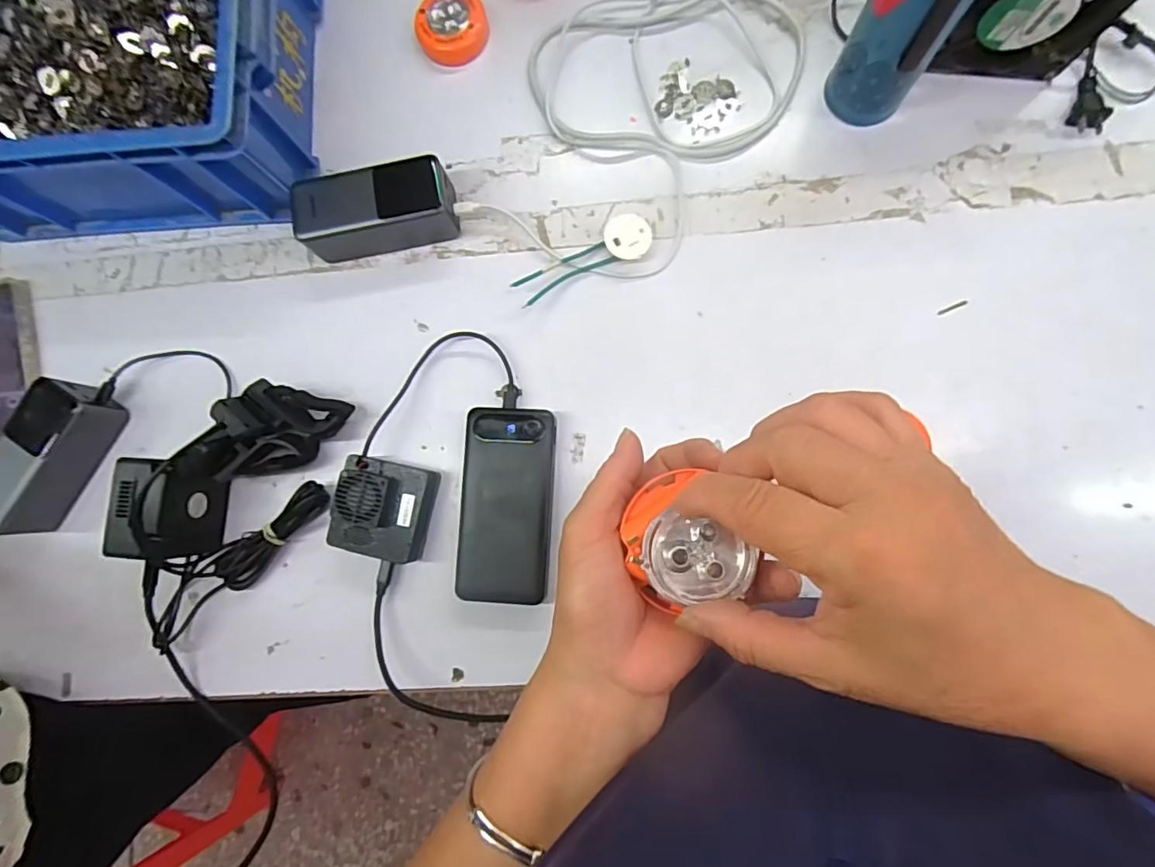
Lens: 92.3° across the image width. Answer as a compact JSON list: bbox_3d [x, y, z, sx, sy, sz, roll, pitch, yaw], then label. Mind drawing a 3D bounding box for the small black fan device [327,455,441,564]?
[{"bbox_3d":[-0.160,0.063,0.463,0.070,0.048,0.078,10,86,6],"label":"small black fan device"}]

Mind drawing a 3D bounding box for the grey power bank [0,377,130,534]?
[{"bbox_3d":[-0.463,0.021,0.487,0.062,0.052,0.134,30,88,8],"label":"grey power bank"}]

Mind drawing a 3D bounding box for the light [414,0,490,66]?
[{"bbox_3d":[-0.115,-0.375,0.511,0.063,0.017,0.060,-10,84,4],"label":"light"}]

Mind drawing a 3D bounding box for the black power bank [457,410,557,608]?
[{"bbox_3d":[-0.058,0.058,0.463,0.075,0.033,0.155,2,85,6],"label":"black power bank"}]

